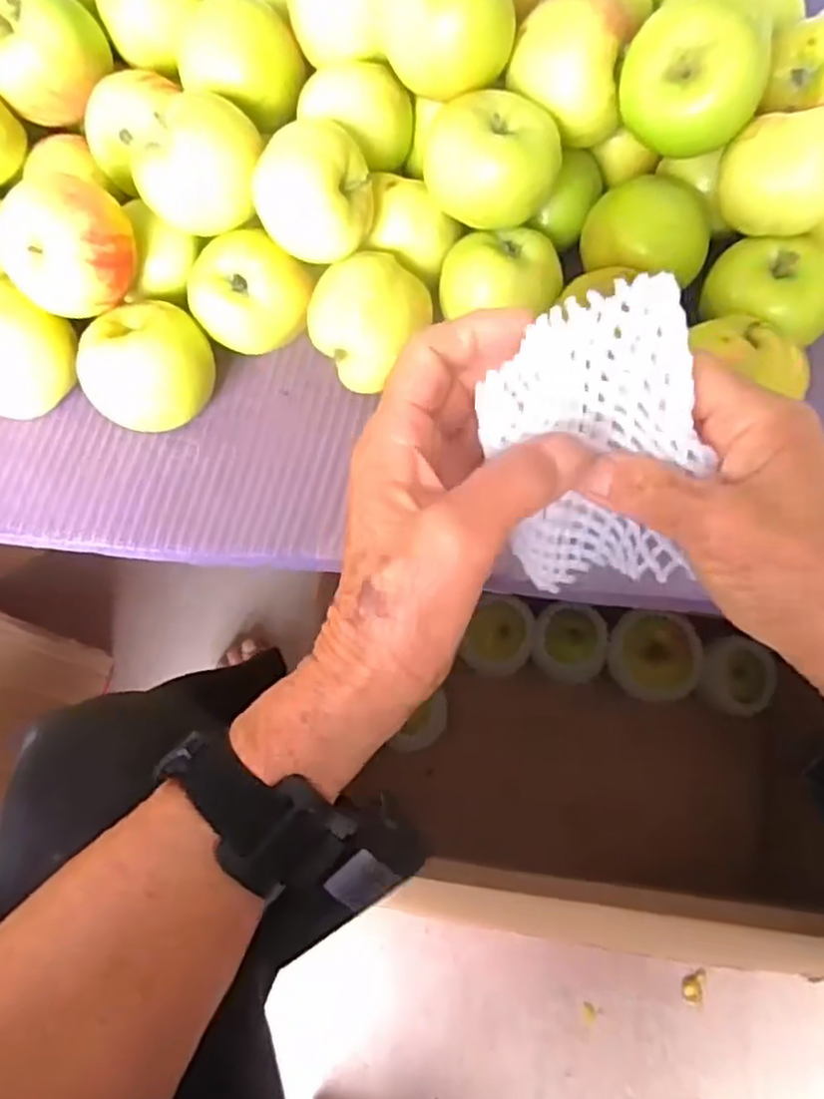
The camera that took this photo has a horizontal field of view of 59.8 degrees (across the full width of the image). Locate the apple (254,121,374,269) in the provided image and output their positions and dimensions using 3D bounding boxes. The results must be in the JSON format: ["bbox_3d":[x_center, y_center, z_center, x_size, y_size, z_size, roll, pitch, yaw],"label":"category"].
[{"bbox_3d":[-0.048,-0.172,0.345,0.054,0.045,0.050,0,66,0],"label":"apple"}]

